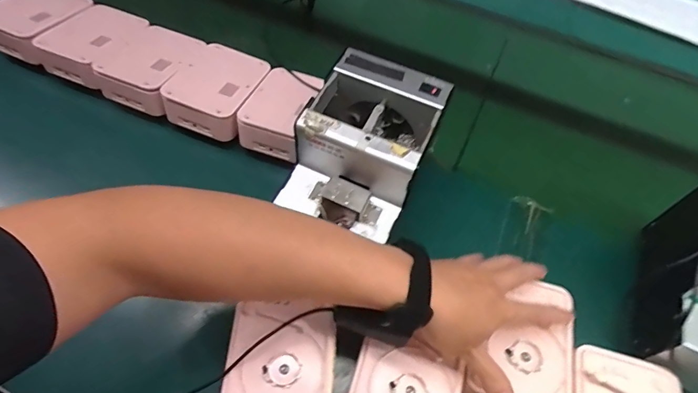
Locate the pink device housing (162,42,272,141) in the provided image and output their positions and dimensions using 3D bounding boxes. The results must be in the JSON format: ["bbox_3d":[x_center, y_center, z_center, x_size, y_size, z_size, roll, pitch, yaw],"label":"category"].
[{"bbox_3d":[-0.175,-0.144,0.570,0.102,0.051,0.130,16,57,6],"label":"pink device housing"}]

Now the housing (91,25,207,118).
[{"bbox_3d":[-0.269,-0.181,0.585,0.099,0.050,0.129,19,57,8],"label":"housing"}]

